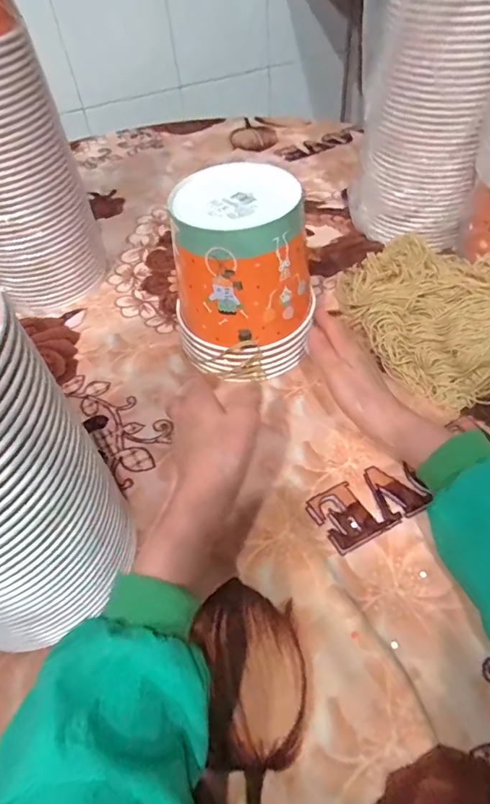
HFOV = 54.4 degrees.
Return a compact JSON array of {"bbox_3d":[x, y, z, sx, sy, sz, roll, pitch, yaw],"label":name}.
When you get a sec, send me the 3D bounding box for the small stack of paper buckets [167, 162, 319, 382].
[{"bbox_3d":[-0.005,-0.135,0.523,0.134,0.176,0.138,-8,50,-1],"label":"small stack of paper buckets"}]

